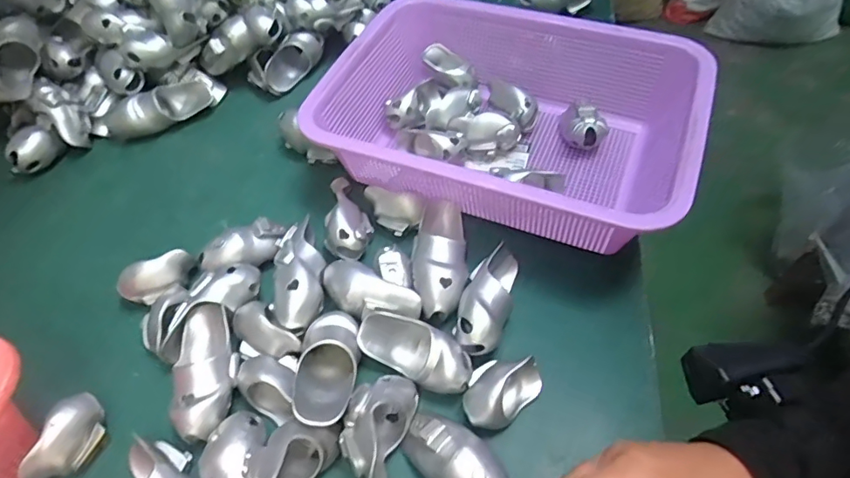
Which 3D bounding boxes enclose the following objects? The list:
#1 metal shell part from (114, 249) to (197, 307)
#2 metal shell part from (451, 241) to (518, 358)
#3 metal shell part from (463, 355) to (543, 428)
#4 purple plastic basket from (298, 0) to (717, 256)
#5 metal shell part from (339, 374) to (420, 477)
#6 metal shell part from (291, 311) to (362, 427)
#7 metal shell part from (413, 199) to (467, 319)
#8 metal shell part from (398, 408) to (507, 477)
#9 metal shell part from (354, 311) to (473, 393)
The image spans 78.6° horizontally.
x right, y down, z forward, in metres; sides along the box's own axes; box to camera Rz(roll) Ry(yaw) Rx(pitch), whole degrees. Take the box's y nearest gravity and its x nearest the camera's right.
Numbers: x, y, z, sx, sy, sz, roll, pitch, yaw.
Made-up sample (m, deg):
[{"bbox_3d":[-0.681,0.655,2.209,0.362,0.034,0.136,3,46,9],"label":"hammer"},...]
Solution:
[{"bbox_3d":[-0.210,0.030,0.410,0.057,0.019,0.032,-26,90,1],"label":"metal shell part"},{"bbox_3d":[0.047,0.038,0.377,0.033,0.030,0.094,16,40,13],"label":"metal shell part"},{"bbox_3d":[0.049,0.099,0.342,0.057,0.038,0.035,-36,60,-23],"label":"metal shell part"},{"bbox_3d":[0.073,-0.095,0.459,0.294,0.102,0.216,18,56,14],"label":"purple plastic basket"},{"bbox_3d":[-0.030,0.109,0.312,0.037,0.019,0.069,16,55,13],"label":"metal shell part"},{"bbox_3d":[-0.066,0.089,0.344,0.040,0.031,0.084,0,39,1],"label":"metal shell part"},{"bbox_3d":[0.012,0.010,0.398,0.038,0.032,0.102,2,53,3],"label":"metal shell part"},{"bbox_3d":[0.019,0.136,0.315,0.071,0.033,0.037,36,62,25],"label":"metal shell part"},{"bbox_3d":[-0.007,0.076,0.353,0.079,0.030,0.033,20,56,15],"label":"metal shell part"}]

